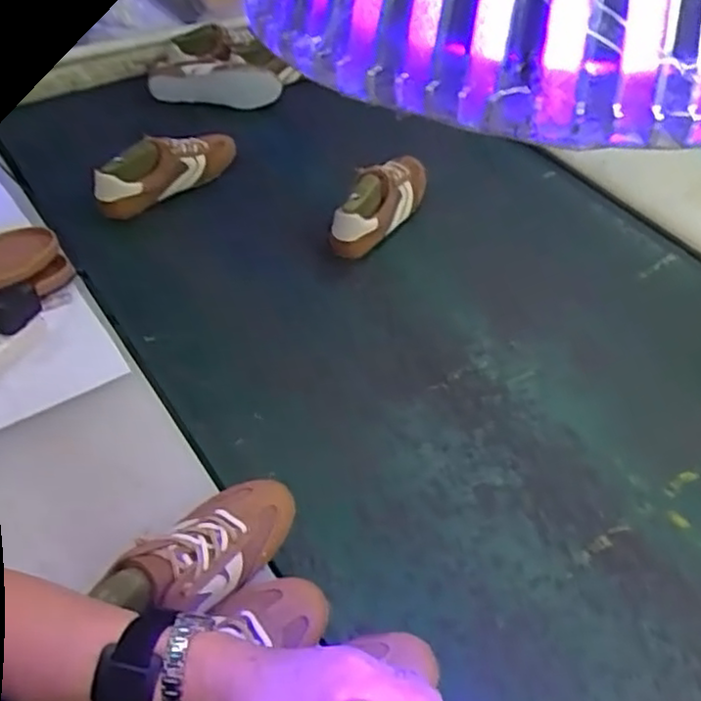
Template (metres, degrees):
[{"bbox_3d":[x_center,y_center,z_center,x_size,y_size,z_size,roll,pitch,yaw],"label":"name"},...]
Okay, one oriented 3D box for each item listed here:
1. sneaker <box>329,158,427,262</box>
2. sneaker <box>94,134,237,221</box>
[{"bbox_3d":[0.058,-0.248,1.130,0.074,0.112,0.266,25,51,18],"label":"sneaker"},{"bbox_3d":[-0.301,-0.315,1.144,0.072,0.086,0.252,31,53,22],"label":"sneaker"}]

